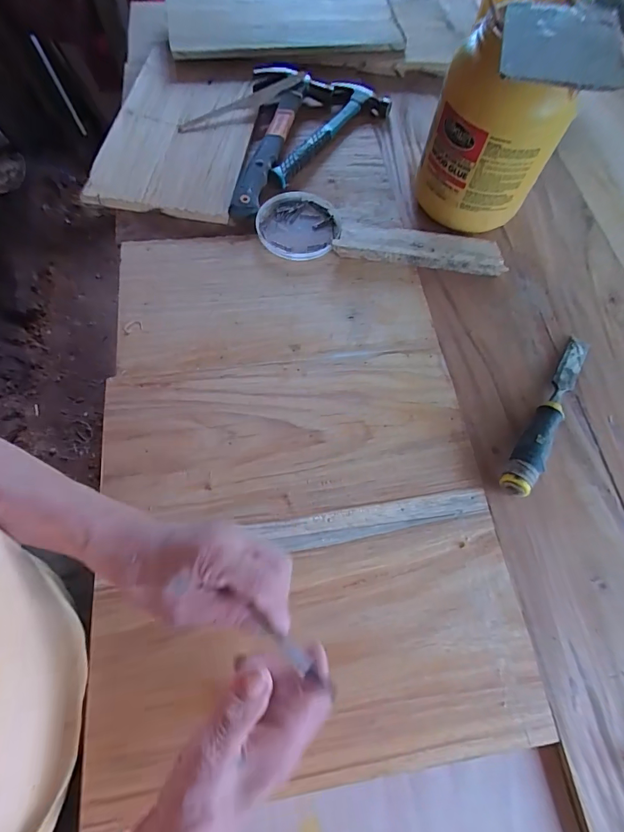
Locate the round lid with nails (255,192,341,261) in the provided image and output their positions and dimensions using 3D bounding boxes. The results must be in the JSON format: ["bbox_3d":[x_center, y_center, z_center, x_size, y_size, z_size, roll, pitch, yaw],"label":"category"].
[{"bbox_3d":[-0.020,-0.278,0.604,0.117,0.013,0.118,1,67,-2],"label":"round lid with nails"}]

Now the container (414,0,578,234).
[{"bbox_3d":[0.227,-0.369,0.542,0.123,0.225,0.153,-25,71,-13],"label":"container"}]

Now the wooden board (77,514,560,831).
[{"bbox_3d":[0.006,0.228,0.391,0.412,0.012,0.196,-7,68,-6],"label":"wooden board"}]

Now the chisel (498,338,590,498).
[{"bbox_3d":[0.285,-0.011,0.492,0.034,0.037,0.247,33,70,11],"label":"chisel"}]

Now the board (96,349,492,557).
[{"bbox_3d":[-0.022,0.033,0.471,0.405,0.011,0.217,-6,68,-5],"label":"board"}]

